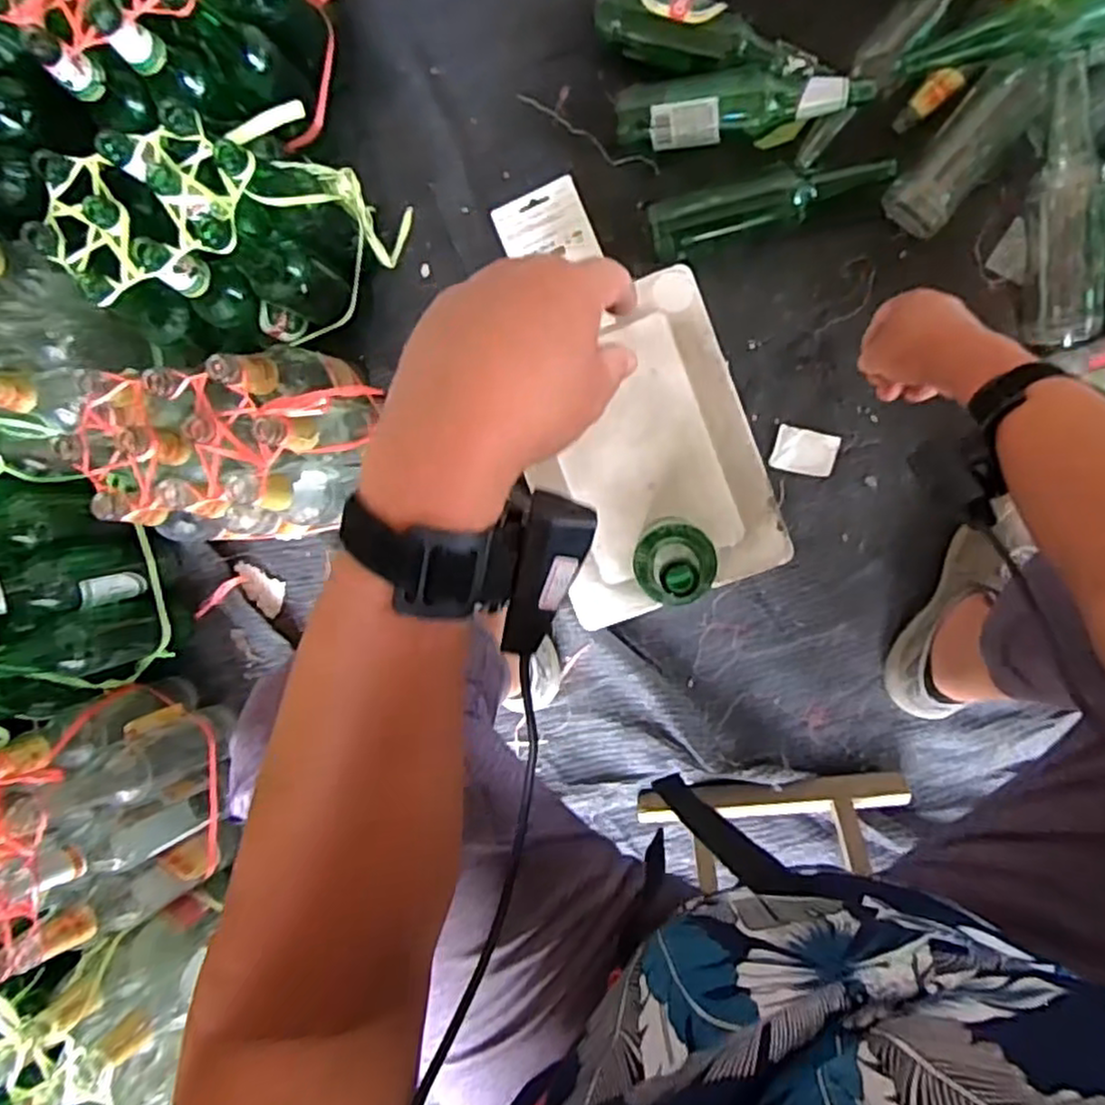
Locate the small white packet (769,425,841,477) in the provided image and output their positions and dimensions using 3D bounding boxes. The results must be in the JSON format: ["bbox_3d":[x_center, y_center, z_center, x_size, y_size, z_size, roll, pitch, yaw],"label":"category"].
[{"bbox_3d":[0.291,-0.115,0.833,0.069,0.008,0.051,13,96,7],"label":"small white packet"}]

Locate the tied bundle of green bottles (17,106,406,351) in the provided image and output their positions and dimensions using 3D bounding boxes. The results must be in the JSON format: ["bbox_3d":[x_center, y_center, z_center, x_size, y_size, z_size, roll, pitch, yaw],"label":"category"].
[{"bbox_3d":[-0.330,-0.326,0.765,0.253,0.241,0.213,8,95,8],"label":"tied bundle of green bottles"}]

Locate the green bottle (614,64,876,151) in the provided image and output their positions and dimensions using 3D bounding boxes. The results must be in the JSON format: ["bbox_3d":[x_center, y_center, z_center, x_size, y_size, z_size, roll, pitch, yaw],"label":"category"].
[{"bbox_3d":[0.197,-0.479,0.768,0.256,0.058,0.080,-8,93,9],"label":"green bottle"}]

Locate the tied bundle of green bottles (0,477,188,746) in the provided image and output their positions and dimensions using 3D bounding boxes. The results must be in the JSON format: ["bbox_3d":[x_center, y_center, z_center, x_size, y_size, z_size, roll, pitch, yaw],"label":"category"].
[{"bbox_3d":[-0.559,0.050,0.795,0.175,0.224,0.252,-16,92,9],"label":"tied bundle of green bottles"}]

